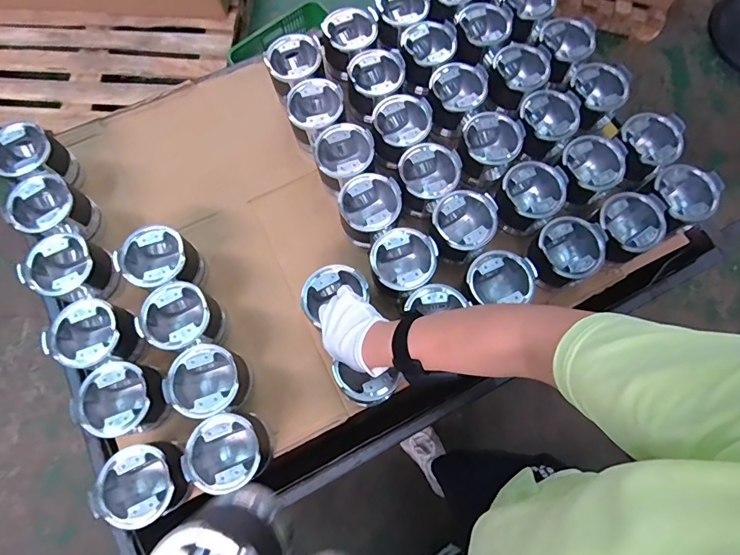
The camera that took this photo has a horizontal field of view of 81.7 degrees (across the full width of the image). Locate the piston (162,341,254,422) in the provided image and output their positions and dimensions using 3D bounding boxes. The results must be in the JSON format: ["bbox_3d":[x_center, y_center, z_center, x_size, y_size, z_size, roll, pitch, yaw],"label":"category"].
[{"bbox_3d":[-0.229,0.151,0.621,0.105,0.081,0.103,43,76,5],"label":"piston"}]

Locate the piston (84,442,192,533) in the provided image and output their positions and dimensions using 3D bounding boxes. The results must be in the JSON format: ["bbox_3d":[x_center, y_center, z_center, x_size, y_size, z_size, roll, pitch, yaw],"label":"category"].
[{"bbox_3d":[-0.300,0.275,0.578,0.100,0.072,0.093,-42,84,-13],"label":"piston"}]

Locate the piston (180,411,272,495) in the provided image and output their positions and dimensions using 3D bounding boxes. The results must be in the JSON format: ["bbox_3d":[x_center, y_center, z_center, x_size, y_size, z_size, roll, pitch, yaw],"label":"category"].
[{"bbox_3d":[-0.193,0.238,0.594,0.099,0.095,0.094,1,76,-5],"label":"piston"}]

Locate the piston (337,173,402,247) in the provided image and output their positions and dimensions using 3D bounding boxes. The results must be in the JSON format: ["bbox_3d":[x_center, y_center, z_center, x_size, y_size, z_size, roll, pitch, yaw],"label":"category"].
[{"bbox_3d":[0.001,-0.106,0.685,0.096,0.079,0.088,1,76,-5],"label":"piston"}]

